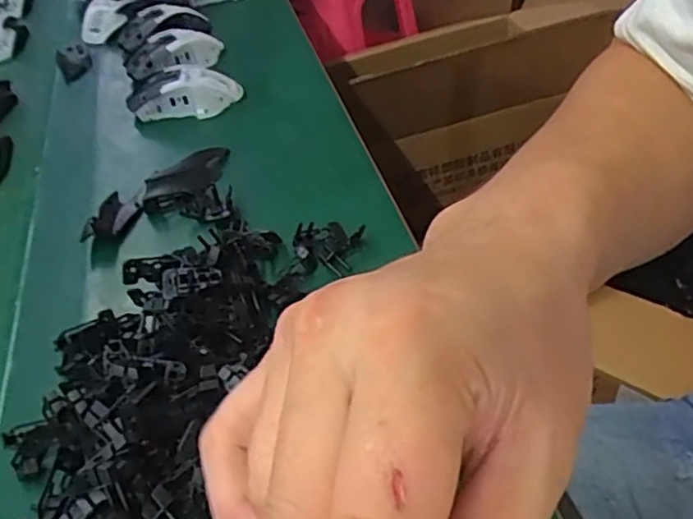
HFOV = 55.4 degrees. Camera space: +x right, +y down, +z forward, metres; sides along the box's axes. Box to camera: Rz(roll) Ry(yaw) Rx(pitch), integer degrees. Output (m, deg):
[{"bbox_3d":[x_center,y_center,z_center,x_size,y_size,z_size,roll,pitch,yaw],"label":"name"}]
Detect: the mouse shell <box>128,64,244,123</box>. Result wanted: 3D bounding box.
[{"bbox_3d":[-0.166,-0.170,0.673,0.114,0.043,0.050,-15,42,-4],"label":"mouse shell"}]

